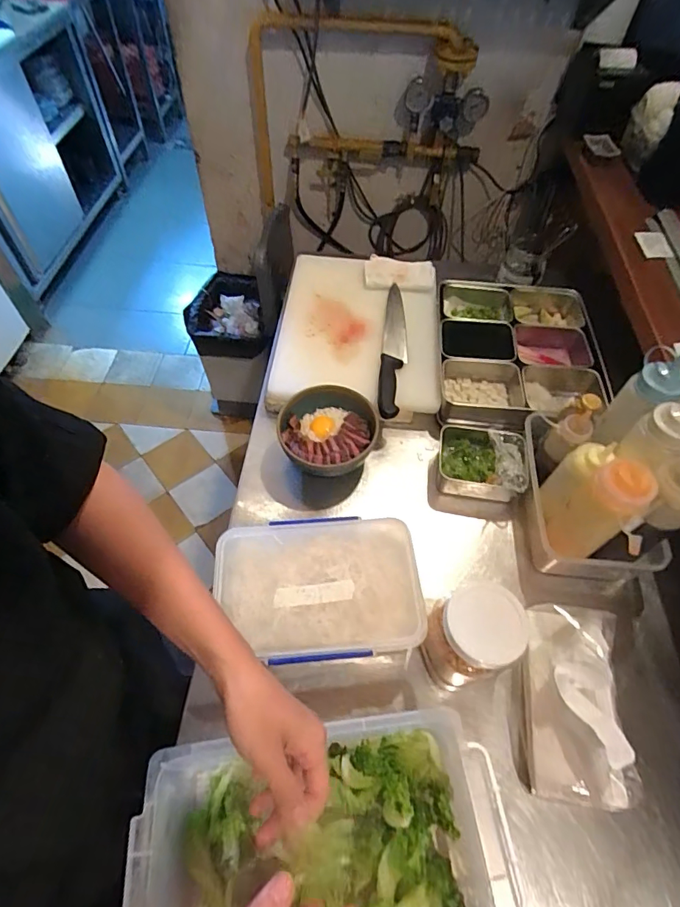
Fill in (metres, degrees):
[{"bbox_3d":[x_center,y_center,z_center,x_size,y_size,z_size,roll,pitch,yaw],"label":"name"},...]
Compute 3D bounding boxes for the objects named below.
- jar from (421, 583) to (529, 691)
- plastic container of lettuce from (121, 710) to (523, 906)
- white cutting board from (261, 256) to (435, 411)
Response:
[{"bbox_3d":[0.154,0.213,0.550,0.092,0.128,0.098,1,56,-2],"label":"jar"},{"bbox_3d":[-0.011,0.383,0.439,0.340,0.119,0.203,-5,57,-6],"label":"plastic container of lettuce"},{"bbox_3d":[0.035,-0.254,0.892,0.291,0.028,0.437,4,56,1],"label":"white cutting board"}]

